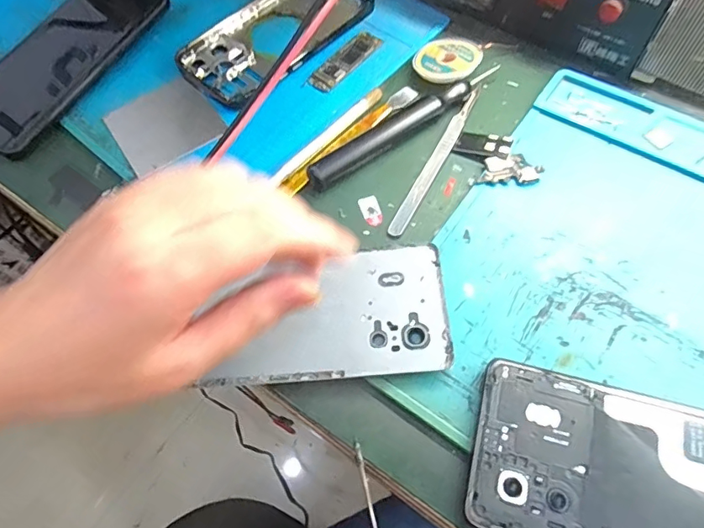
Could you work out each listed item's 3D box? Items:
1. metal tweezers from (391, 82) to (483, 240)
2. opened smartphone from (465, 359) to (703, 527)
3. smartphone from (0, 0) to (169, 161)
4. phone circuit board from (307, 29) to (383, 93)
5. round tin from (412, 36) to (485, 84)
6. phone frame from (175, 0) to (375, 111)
[{"bbox_3d":[0.055,-0.068,0.307,0.010,0.004,0.124,26,67,15],"label":"metal tweezers"},{"bbox_3d":[0.135,0.095,0.211,0.160,0.011,0.074,13,65,10],"label":"opened smartphone"},{"bbox_3d":[-0.213,-0.152,0.358,0.080,0.014,0.162,28,68,16],"label":"smartphone"},{"bbox_3d":[-0.005,-0.146,0.348,0.020,0.004,0.062,37,71,20],"label":"phone circuit board"},{"bbox_3d":[0.065,-0.139,0.335,0.043,0.013,0.041,-1,63,3],"label":"round tin"},{"bbox_3d":[-0.054,-0.171,0.361,0.071,0.008,0.144,40,72,21],"label":"phone frame"}]

